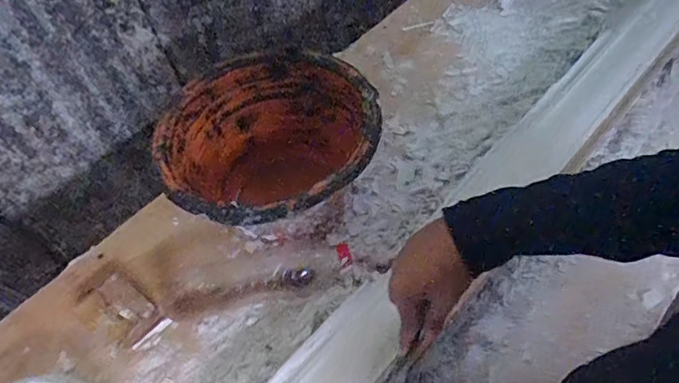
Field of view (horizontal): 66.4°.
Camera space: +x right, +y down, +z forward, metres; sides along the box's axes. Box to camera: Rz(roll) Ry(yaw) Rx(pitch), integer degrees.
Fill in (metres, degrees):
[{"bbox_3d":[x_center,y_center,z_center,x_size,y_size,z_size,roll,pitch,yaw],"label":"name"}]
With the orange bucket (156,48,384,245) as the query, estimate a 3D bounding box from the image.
[{"bbox_3d":[-0.081,-0.035,0.645,0.242,0.162,0.244,-4,54,5],"label":"orange bucket"}]

